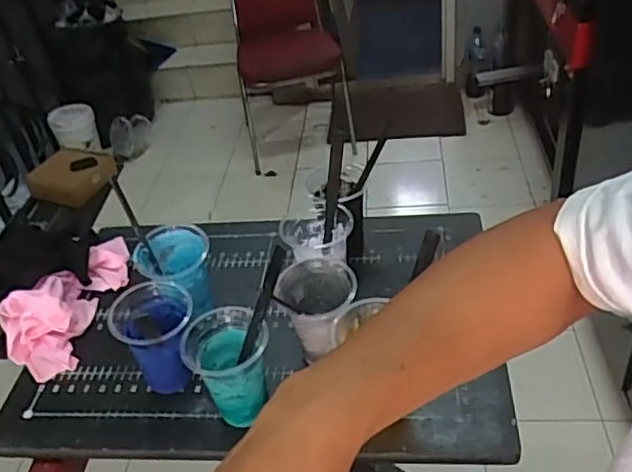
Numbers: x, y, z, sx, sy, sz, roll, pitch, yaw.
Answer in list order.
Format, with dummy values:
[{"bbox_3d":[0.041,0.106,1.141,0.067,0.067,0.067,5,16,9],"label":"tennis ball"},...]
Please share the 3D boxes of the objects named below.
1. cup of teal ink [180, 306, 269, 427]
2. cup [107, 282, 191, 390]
[{"bbox_3d":[-0.092,0.137,0.680,0.084,0.111,0.085,-5,39,4],"label":"cup of teal ink"},{"bbox_3d":[-0.175,0.123,0.719,0.082,0.117,0.095,-16,40,-9],"label":"cup"}]

